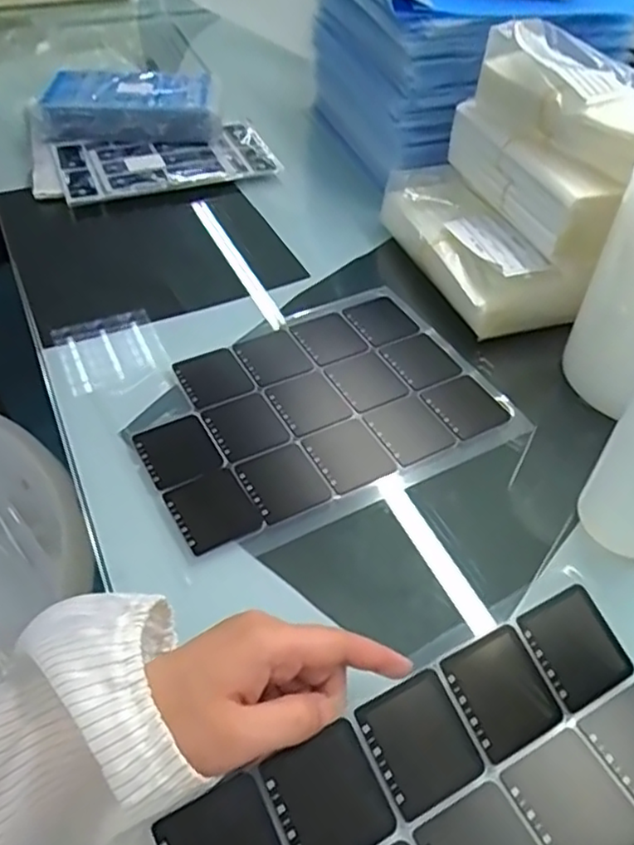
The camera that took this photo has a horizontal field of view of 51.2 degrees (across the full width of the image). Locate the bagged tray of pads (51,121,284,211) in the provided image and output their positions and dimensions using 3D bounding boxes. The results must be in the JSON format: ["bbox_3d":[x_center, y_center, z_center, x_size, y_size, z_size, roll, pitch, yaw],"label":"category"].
[{"bbox_3d":[-0.167,-0.294,0.744,0.237,0.023,0.122,-15,49,-16],"label":"bagged tray of pads"}]

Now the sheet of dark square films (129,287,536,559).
[{"bbox_3d":[0.000,-0.015,0.508,0.265,0.009,0.190,-20,50,-20],"label":"sheet of dark square films"}]

